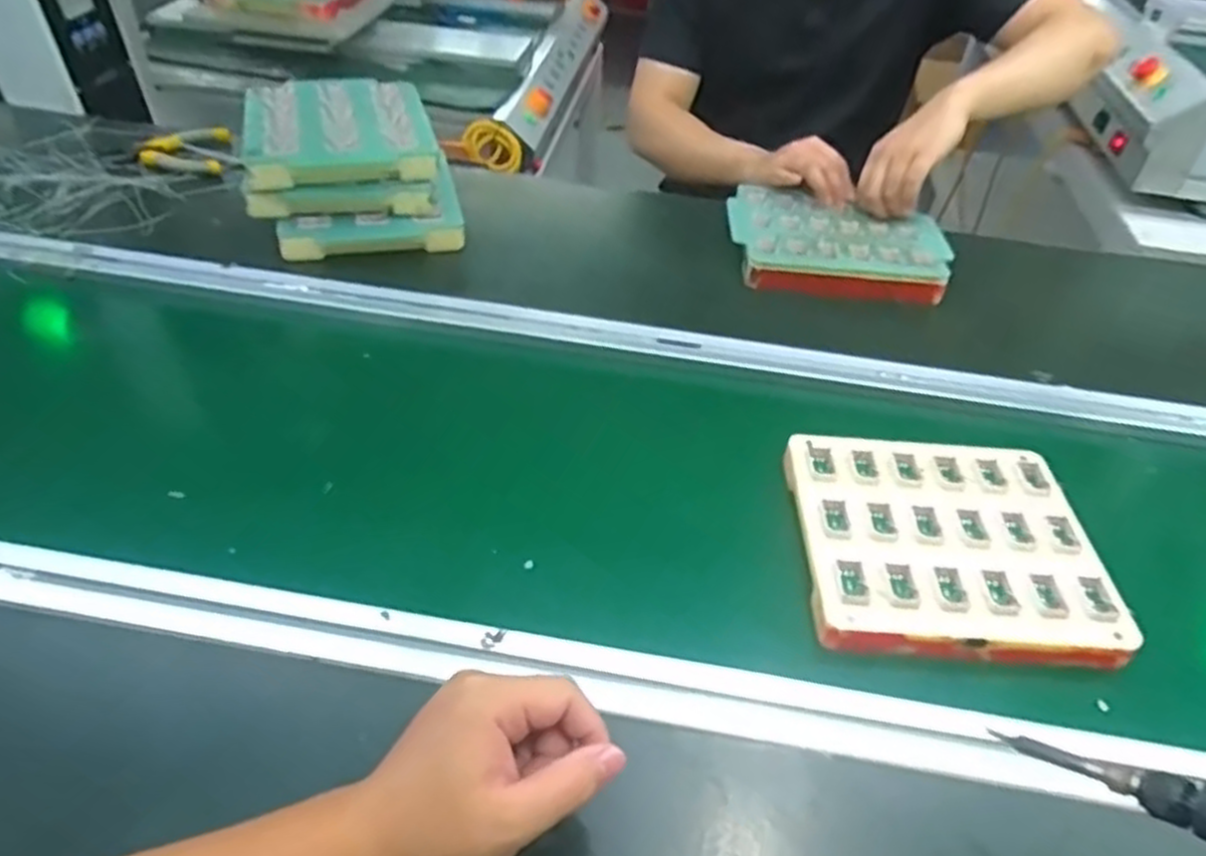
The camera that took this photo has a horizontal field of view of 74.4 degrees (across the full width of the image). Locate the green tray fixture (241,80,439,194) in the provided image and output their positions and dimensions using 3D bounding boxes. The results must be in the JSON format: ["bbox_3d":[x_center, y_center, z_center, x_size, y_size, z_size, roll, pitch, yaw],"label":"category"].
[{"bbox_3d":[-0.278,-0.318,0.835,0.180,0.035,0.225,-8,44,-17],"label":"green tray fixture"}]

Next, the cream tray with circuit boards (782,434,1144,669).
[{"bbox_3d":[0.240,0.078,0.567,0.199,0.028,0.181,6,42,-2],"label":"cream tray with circuit boards"}]

